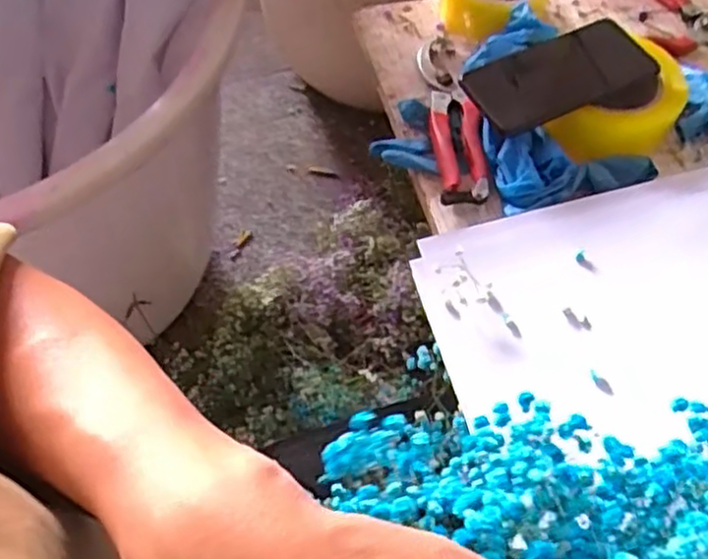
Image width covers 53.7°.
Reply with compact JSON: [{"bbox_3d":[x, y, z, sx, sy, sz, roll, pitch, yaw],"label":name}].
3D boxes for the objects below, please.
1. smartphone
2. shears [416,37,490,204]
[{"bbox_3d":[0.173,-0.173,0.587,0.163,0.011,0.074,-25,63,-17],"label":"smartphone"},{"bbox_3d":[0.087,-0.151,0.619,0.042,0.015,0.200,-1,59,-3],"label":"shears"}]

